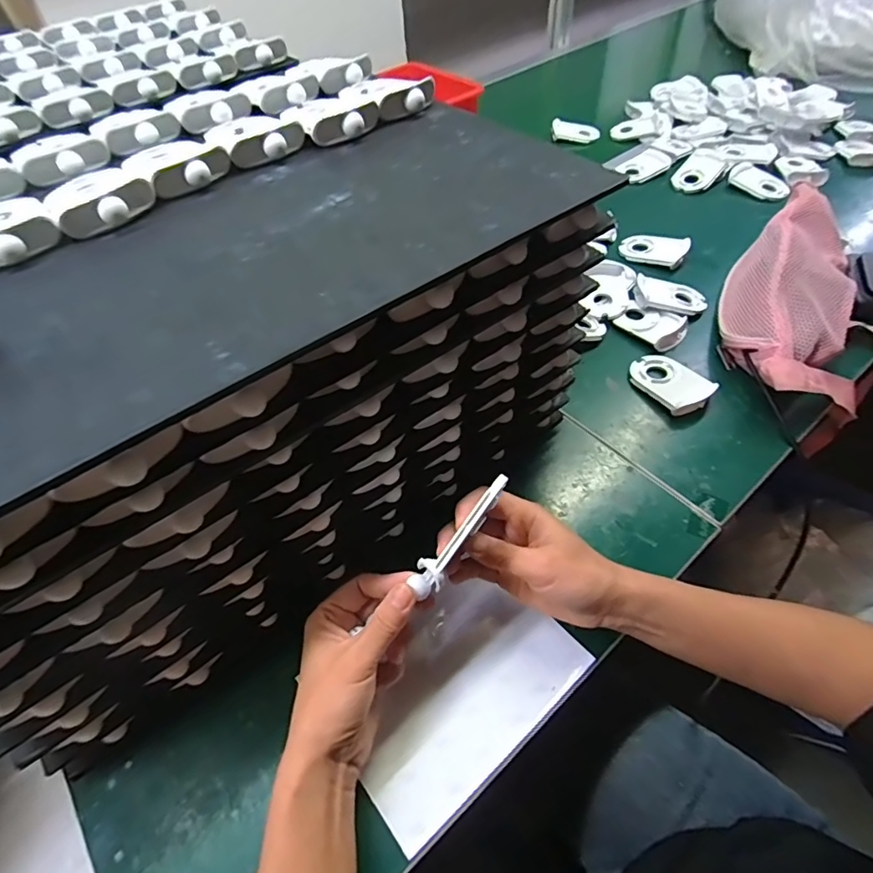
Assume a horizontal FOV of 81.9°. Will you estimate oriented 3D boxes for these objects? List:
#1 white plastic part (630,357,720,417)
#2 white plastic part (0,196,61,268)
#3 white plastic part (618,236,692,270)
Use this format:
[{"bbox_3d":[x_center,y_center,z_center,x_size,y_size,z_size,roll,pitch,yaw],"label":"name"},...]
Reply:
[{"bbox_3d":[0.244,-0.058,0.528,0.053,0.020,0.086,-25,54,-14],"label":"white plastic part"},{"bbox_3d":[-0.271,-0.131,0.310,0.057,0.016,0.088,-36,58,-21],"label":"white plastic part"},{"bbox_3d":[0.290,-0.251,0.674,0.085,0.021,0.045,22,57,20],"label":"white plastic part"}]

